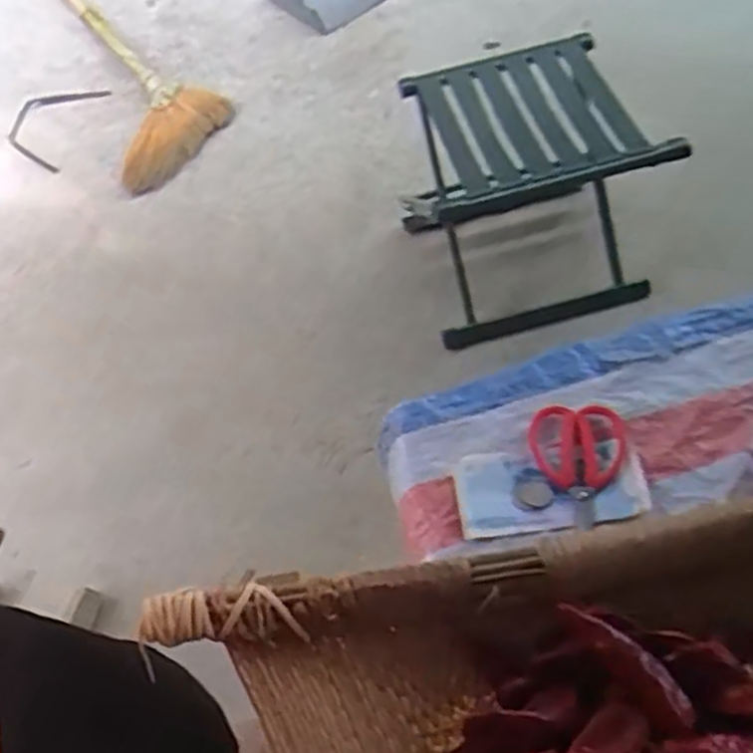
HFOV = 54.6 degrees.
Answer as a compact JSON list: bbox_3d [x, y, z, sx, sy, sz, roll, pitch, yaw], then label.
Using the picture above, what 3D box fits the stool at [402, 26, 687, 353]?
[{"bbox_3d":[0.277,-0.329,1.277,0.423,0.390,0.363,-8,54,-12],"label":"stool"}]

